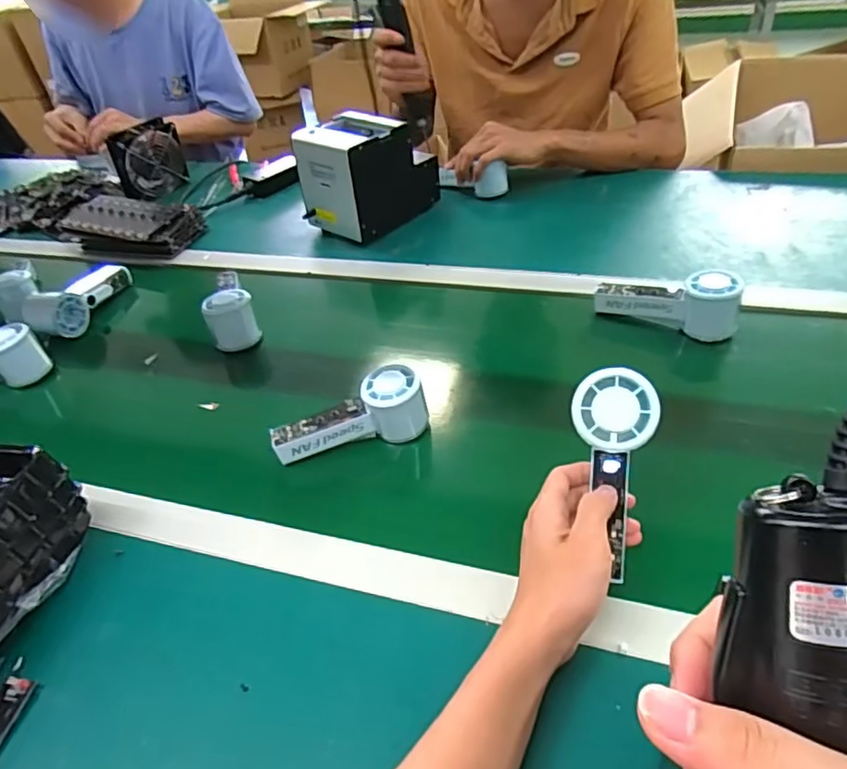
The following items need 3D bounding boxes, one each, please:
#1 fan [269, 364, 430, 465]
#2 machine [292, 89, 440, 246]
[{"bbox_3d":[-0.070,0.037,0.580,0.145,0.065,0.046,-22,42,-17],"label":"fan"},{"bbox_3d":[-0.084,-0.328,0.937,0.130,0.154,0.179,25,51,33],"label":"machine"}]

